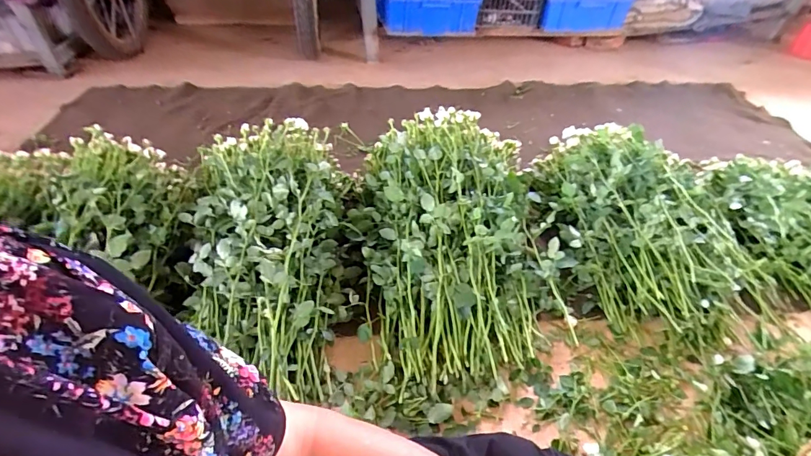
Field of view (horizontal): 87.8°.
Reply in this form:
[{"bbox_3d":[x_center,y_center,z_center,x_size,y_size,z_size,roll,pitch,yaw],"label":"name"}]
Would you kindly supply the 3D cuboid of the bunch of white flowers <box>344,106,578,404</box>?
[{"bbox_3d":[0.106,-0.007,0.907,0.423,0.255,0.576,-11,45,-11],"label":"bunch of white flowers"}]

